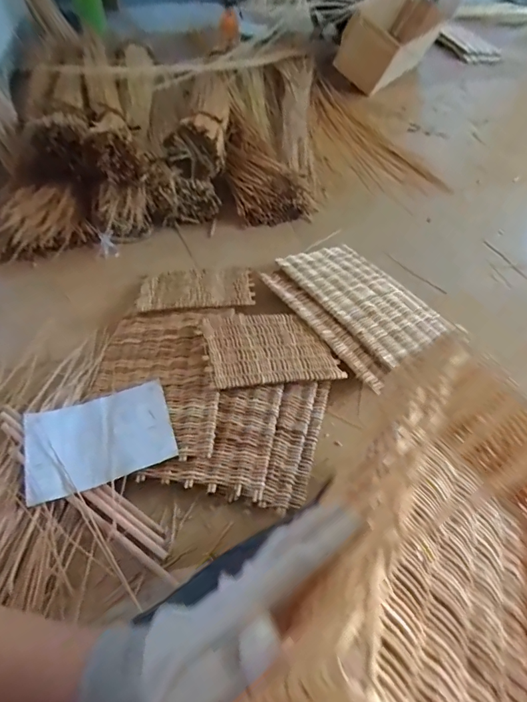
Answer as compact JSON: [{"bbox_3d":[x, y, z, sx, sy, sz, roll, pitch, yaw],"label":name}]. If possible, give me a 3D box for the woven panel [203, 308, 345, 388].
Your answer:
[{"bbox_3d":[0.008,-0.020,1.159,0.333,0.027,0.274,-3,46,-16],"label":"woven panel"}]

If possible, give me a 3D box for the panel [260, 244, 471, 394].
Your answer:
[{"bbox_3d":[0.283,-0.146,1.305,0.376,0.034,0.501,-25,56,-26],"label":"panel"}]

